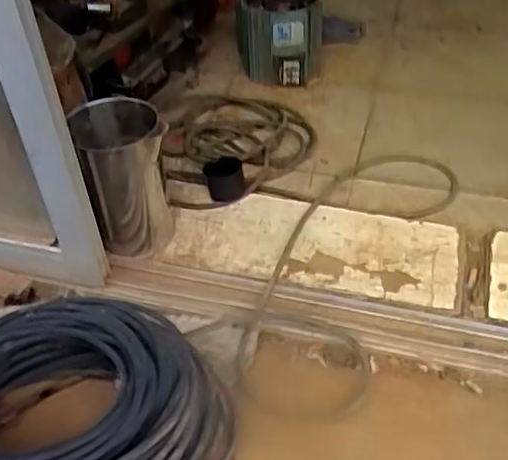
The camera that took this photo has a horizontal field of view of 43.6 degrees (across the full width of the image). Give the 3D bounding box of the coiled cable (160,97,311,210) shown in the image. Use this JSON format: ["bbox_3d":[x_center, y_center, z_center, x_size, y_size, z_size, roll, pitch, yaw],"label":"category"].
[{"bbox_3d":[-0.033,-0.144,1.106,0.252,0.065,0.273,-2,43,2],"label":"coiled cable"}]

